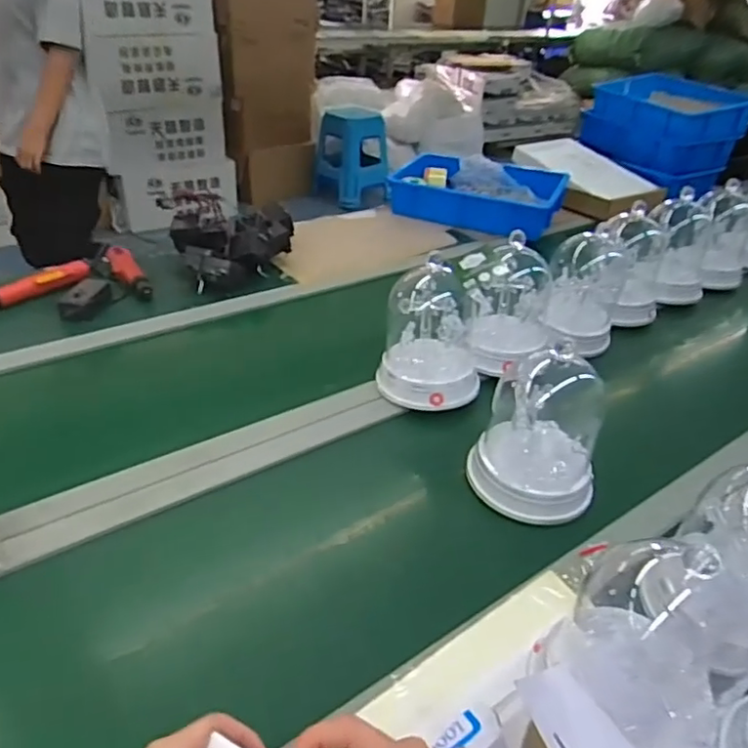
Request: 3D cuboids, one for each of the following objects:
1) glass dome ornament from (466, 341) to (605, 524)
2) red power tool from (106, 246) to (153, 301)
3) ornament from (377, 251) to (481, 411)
[{"bbox_3d":[0.204,0.058,0.708,0.140,0.193,0.140,20,37,21],"label":"glass dome ornament"},{"bbox_3d":[-0.469,-0.196,1.135,0.051,0.034,0.201,-16,40,-28],"label":"red power tool"},{"bbox_3d":[0.086,-0.060,0.842,0.141,0.179,0.128,8,35,5],"label":"ornament"}]

